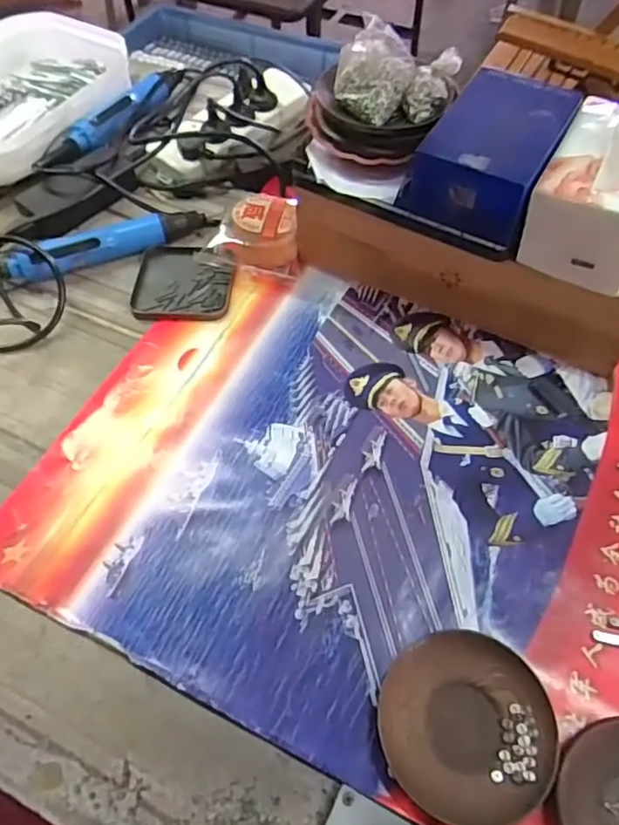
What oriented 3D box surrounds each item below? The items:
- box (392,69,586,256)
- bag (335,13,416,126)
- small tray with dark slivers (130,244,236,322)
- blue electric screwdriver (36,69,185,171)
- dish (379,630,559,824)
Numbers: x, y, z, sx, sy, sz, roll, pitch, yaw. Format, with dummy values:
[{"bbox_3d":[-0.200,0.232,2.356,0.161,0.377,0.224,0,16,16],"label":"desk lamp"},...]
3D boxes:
[{"bbox_3d":[0.149,-0.216,0.516,0.101,0.075,0.135,24,61,16],"label":"box"},{"bbox_3d":[0.053,-0.287,0.510,0.065,0.054,0.079,4,57,4],"label":"bag"},{"bbox_3d":[-0.133,-0.140,0.658,0.104,0.010,0.105,2,57,3],"label":"small tray with dark slivers"},{"bbox_3d":[-0.233,-0.365,0.759,0.043,0.033,0.254,28,62,18],"label":"blue electric screwdriver"},{"bbox_3d":[0.103,0.206,0.409,0.109,0.017,0.111,-1,57,1],"label":"dish"}]

